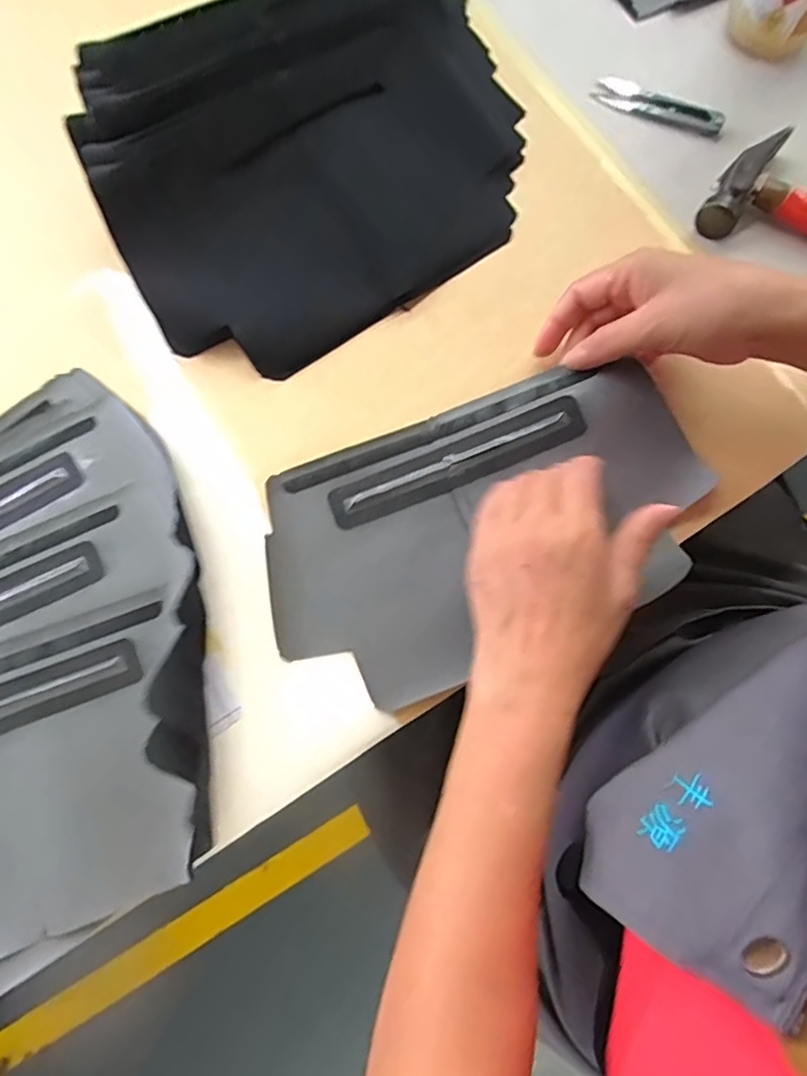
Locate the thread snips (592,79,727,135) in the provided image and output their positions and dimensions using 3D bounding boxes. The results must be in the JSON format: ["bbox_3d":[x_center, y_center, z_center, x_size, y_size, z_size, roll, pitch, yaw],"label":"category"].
[{"bbox_3d":[0.206,-0.348,0.467,0.104,0.016,0.021,20,79,4],"label":"thread snips"}]

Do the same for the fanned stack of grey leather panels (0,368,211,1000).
[{"bbox_3d":[-0.264,0.080,0.352,0.303,0.038,0.343,-26,79,-6],"label":"fanned stack of grey leather panels"}]

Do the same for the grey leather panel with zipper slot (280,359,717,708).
[{"bbox_3d":[0.054,-0.007,0.378,0.283,0.035,0.167,-20,79,-5],"label":"grey leather panel with zipper slot"}]

